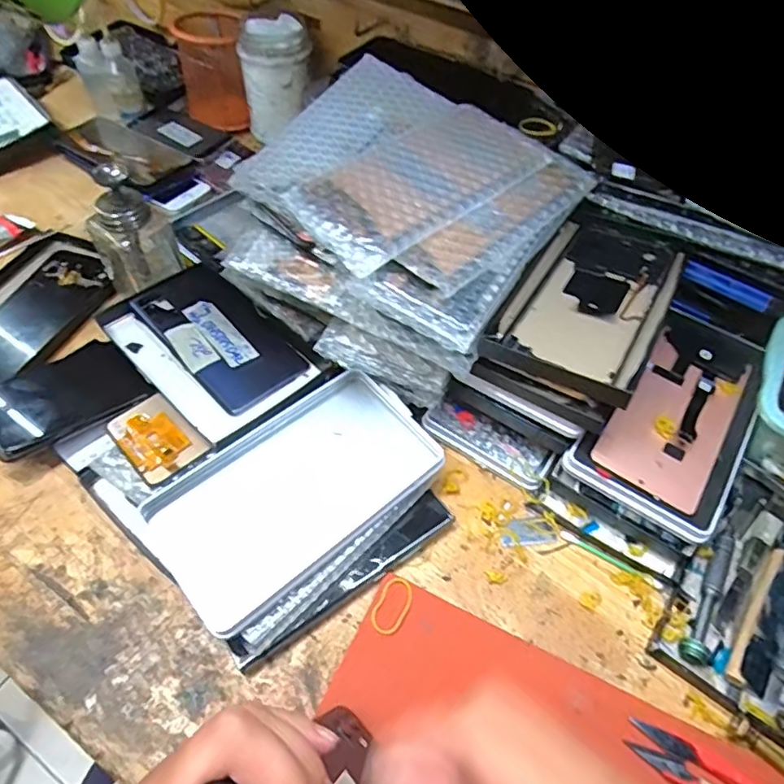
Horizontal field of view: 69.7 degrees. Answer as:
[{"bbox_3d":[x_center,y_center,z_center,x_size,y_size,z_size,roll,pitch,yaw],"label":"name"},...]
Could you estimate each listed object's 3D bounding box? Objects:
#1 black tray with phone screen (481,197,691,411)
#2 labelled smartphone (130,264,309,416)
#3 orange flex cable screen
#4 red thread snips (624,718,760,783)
[{"bbox_3d":[0.139,-0.068,0.393,0.096,0.019,0.168,27,58,16],"label":"black tray with phone screen"},{"bbox_3d":[-0.141,-0.050,0.454,0.075,0.008,0.154,-36,64,-24],"label":"labelled smartphone"},{"bbox_3d":[-0.169,0.033,0.406,0.047,0.006,0.073,-37,64,-25],"label":"orange flex cable screen"},{"bbox_3d":[0.183,0.216,0.308,0.102,0.012,0.023,25,58,15],"label":"red thread snips"}]

